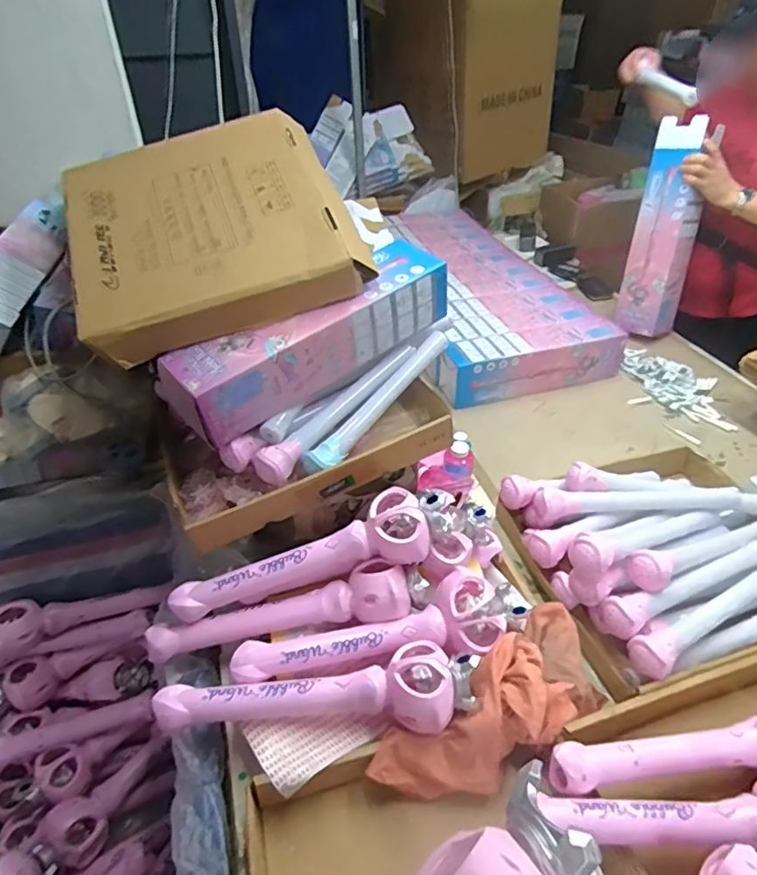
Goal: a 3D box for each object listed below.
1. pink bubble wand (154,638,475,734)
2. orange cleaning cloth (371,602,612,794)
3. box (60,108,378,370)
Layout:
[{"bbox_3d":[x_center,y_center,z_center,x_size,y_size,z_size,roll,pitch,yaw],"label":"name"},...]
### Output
[{"bbox_3d":[-0.070,0.291,0.646,0.359,0.067,0.096,0,39,2],"label":"pink bubble wand"},{"bbox_3d":[0.135,0.315,0.638,0.294,0.090,0.111,-25,45,-27],"label":"orange cleaning cloth"},{"bbox_3d":[-0.255,-0.326,0.825,0.396,0.055,0.429,-21,60,-10],"label":"box"}]

